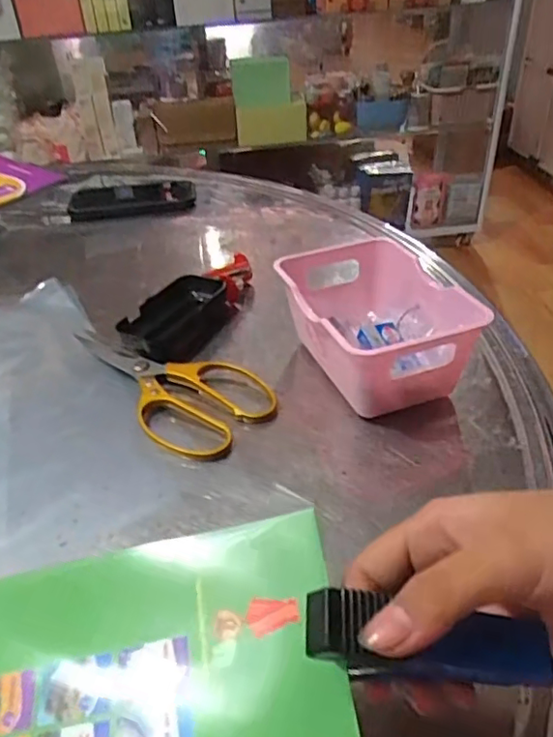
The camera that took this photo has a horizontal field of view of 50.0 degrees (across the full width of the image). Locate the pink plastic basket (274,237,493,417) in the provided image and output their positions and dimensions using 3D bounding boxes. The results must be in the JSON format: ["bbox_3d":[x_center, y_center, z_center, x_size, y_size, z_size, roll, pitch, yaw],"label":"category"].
[{"bbox_3d":[0.071,-0.031,0.446,0.102,0.071,0.153,-16,39,-15],"label":"pink plastic basket"}]

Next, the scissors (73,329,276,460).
[{"bbox_3d":[-0.082,0.002,0.465,0.095,0.012,0.197,-27,43,-27],"label":"scissors"}]

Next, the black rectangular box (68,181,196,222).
[{"bbox_3d":[-0.183,-0.217,0.759,0.157,0.027,0.066,1,38,8],"label":"black rectangular box"}]

